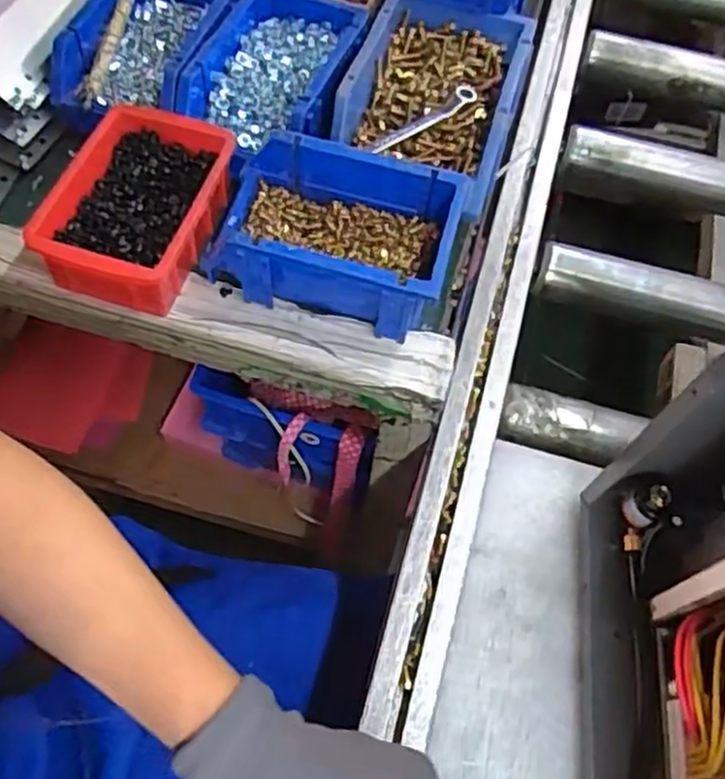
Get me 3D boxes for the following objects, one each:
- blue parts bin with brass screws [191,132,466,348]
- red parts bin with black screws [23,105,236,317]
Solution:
[{"bbox_3d":[-0.019,-0.104,0.498,0.157,0.072,0.101,14,62,5],"label":"blue parts bin with brass screws"},{"bbox_3d":[-0.159,-0.131,0.513,0.112,0.051,0.148,9,61,2],"label":"red parts bin with black screws"}]

